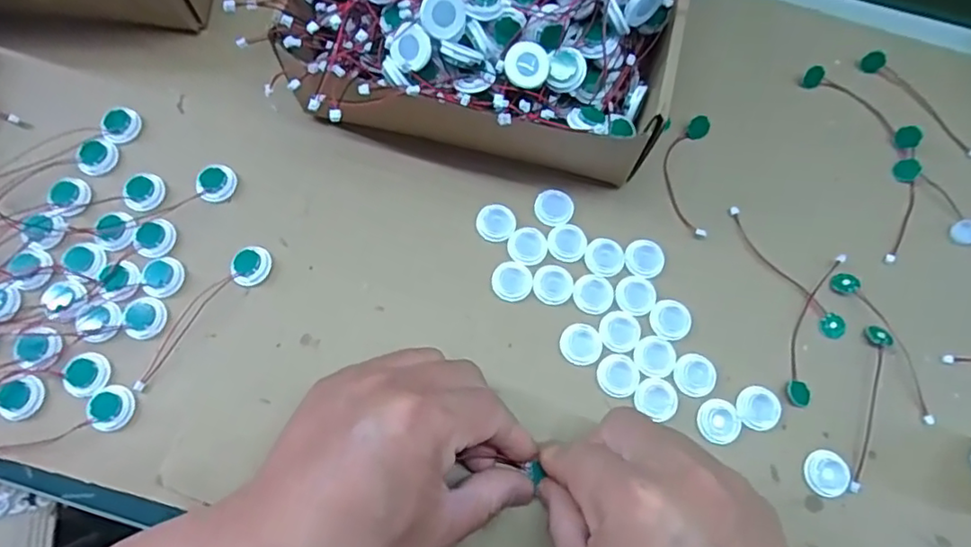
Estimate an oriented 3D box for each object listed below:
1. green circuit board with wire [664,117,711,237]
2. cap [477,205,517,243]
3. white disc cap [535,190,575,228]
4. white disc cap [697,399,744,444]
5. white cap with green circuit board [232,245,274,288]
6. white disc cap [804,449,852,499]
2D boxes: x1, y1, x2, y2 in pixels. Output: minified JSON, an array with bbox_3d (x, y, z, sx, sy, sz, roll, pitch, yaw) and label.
[{"bbox_3d":[0.123,-0.060,0.363,0.026,0.008,0.079,8,72,1],"label":"green circuit board with wire"},{"bbox_3d":[0.006,-0.029,0.350,0.022,0.004,0.022,0,72,-1],"label":"cap"},{"bbox_3d":[0.041,-0.039,0.354,0.022,0.004,0.022,0,72,-1],"label":"white disc cap"},{"bbox_3d":[0.125,0.079,0.319,0.023,0.004,0.023,0,72,-1],"label":"white disc cap"},{"bbox_3d":[-0.131,-0.004,0.333,0.021,0.006,0.023,0,72,-1],"label":"white cap with green circuit board"},{"bbox_3d":[0.179,0.104,0.312,0.022,0.007,0.023,0,72,-1],"label":"white disc cap"}]

